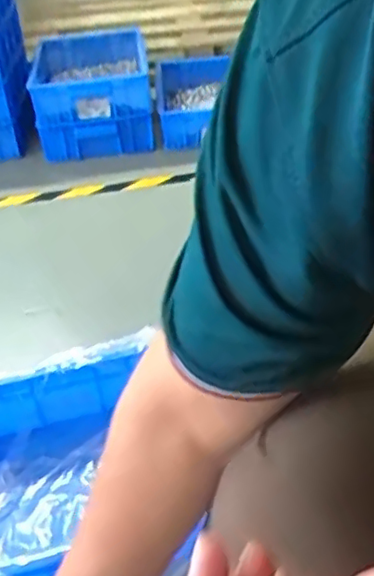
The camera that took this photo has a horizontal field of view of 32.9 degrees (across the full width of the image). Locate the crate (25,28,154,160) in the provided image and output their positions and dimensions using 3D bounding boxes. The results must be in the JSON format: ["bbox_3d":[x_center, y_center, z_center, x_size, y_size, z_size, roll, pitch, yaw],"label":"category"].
[{"bbox_3d":[-0.261,-0.550,1.760,0.305,0.227,0.398,-9,38,-4],"label":"crate"}]

